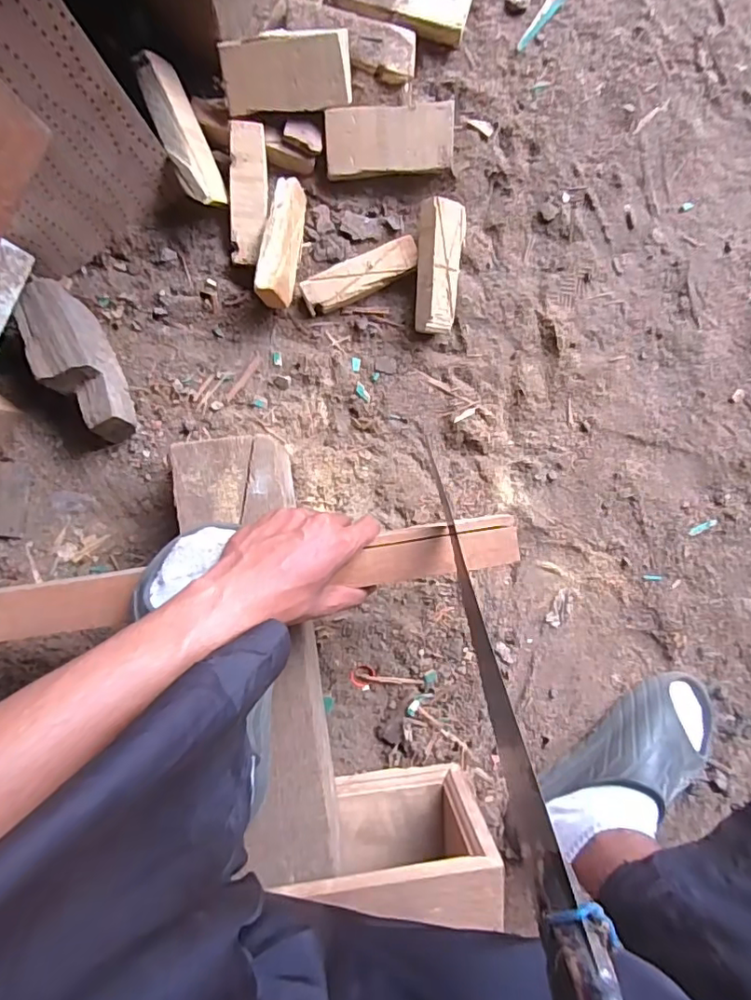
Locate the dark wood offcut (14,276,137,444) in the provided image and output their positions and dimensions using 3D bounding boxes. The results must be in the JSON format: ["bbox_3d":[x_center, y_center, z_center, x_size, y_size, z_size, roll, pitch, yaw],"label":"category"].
[{"bbox_3d":[-0.288,-0.131,0.518,0.054,0.063,0.149,-23,99,-2],"label":"dark wood offcut"}]

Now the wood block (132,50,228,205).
[{"bbox_3d":[-0.178,-0.336,0.491,0.020,0.047,0.122,-6,117,34],"label":"wood block"}]

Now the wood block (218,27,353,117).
[{"bbox_3d":[-0.081,-0.398,0.497,0.118,0.016,0.057,-9,133,-6],"label":"wood block"}]

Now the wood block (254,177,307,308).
[{"bbox_3d":[-0.094,-0.256,0.537,0.037,0.033,0.127,9,84,-11],"label":"wood block"}]

